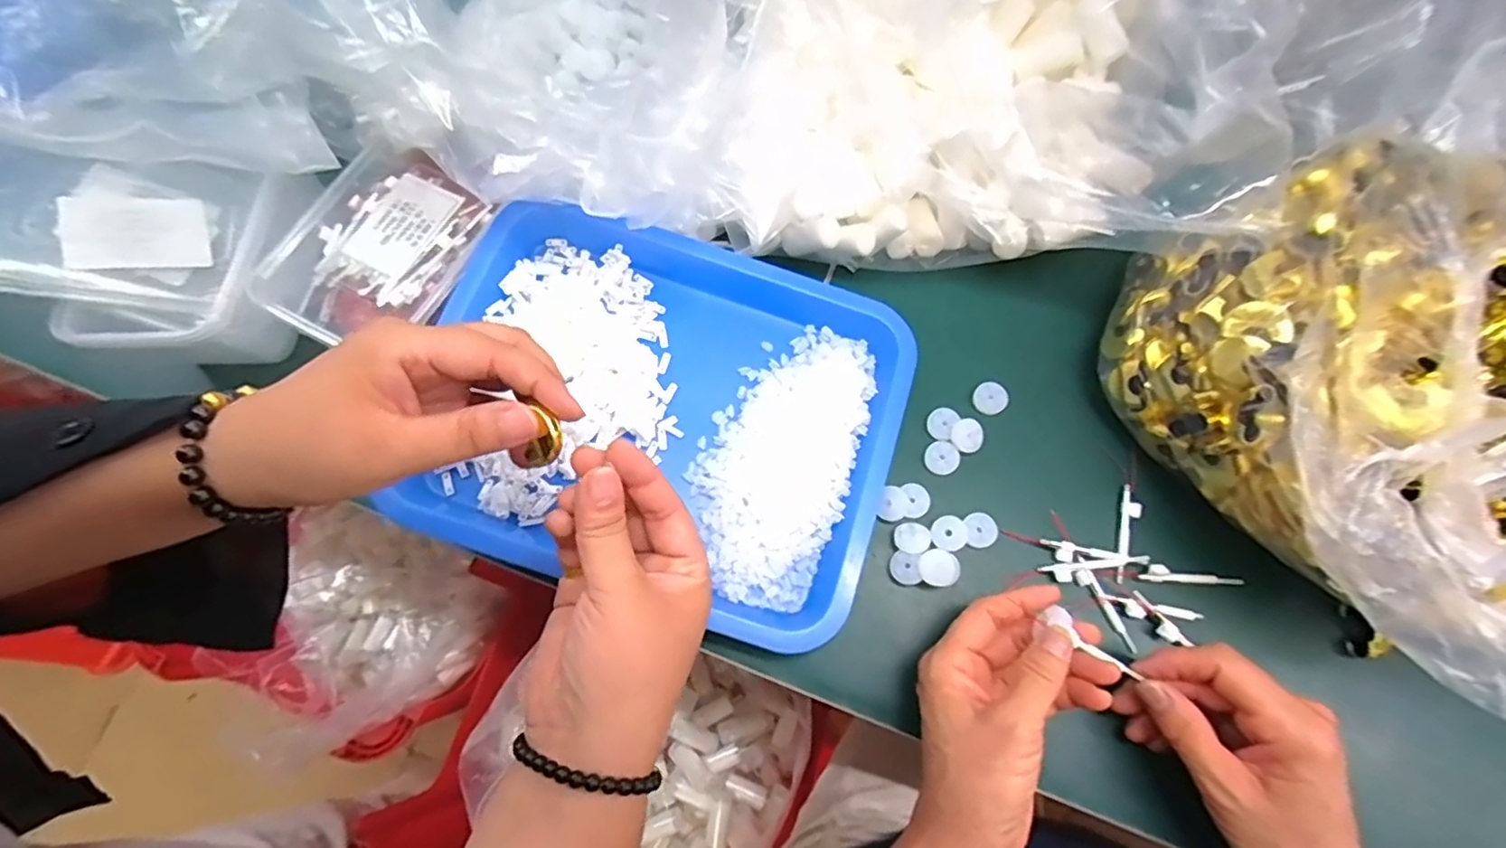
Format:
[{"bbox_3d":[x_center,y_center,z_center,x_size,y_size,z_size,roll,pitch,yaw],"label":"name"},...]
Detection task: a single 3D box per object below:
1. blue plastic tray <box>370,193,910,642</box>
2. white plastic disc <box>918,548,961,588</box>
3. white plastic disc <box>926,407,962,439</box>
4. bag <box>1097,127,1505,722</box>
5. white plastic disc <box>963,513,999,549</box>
[{"bbox_3d":[-0.054,-0.011,0.391,0.287,0.038,0.235,15,71,6],"label":"blue plastic tray"},{"bbox_3d":[0.109,0.083,0.367,0.025,0.005,0.022,-30,79,-23],"label":"white plastic disc"},{"bbox_3d":[0.120,-0.001,0.403,0.018,0.004,0.020,27,88,28],"label":"white plastic disc"},{"bbox_3d":[0.357,-0.016,0.331,0.239,0.138,0.258,-20,71,-6],"label":"bag"},{"bbox_3d":[0.137,0.063,0.380,0.018,0.004,0.020,-11,71,-3],"label":"white plastic disc"}]

